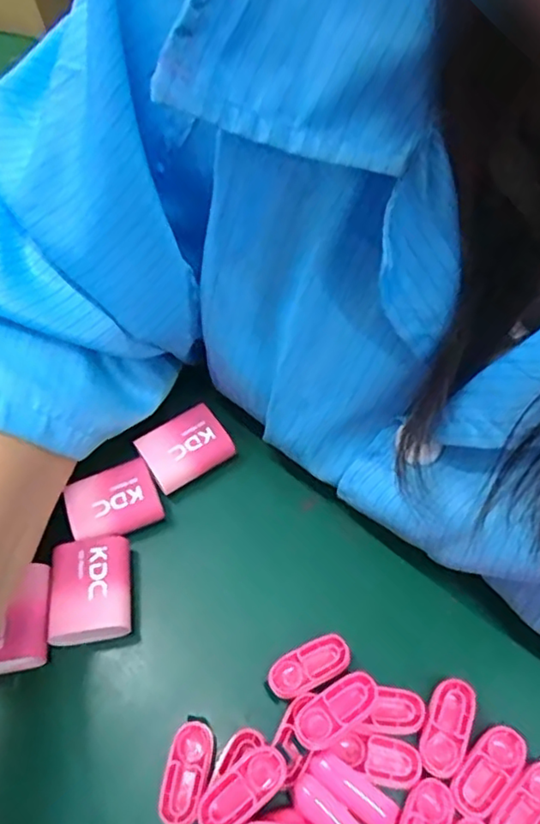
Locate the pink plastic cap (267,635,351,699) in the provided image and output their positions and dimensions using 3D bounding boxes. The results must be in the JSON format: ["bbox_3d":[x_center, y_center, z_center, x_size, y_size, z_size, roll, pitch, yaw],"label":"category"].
[{"bbox_3d":[0.016,0.102,0.244,0.034,0.004,0.015,-23,56,-12],"label":"pink plastic cap"}]

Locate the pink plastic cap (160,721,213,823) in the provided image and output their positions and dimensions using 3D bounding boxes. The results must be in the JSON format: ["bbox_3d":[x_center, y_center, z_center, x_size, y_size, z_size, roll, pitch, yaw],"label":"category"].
[{"bbox_3d":[-0.031,0.134,0.225,0.015,0.005,0.034,6,55,8],"label":"pink plastic cap"}]

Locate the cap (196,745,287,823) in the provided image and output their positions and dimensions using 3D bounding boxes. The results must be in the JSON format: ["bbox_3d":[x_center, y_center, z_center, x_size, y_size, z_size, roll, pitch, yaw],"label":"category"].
[{"bbox_3d":[-0.010,0.133,0.212,0.034,0.007,0.016,-33,59,-18],"label":"cap"}]

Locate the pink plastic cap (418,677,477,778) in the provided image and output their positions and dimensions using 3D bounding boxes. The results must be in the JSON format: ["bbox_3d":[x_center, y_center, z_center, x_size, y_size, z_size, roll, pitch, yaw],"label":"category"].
[{"bbox_3d":[0.067,0.117,0.227,0.016,0.004,0.034,17,57,16],"label":"pink plastic cap"}]

